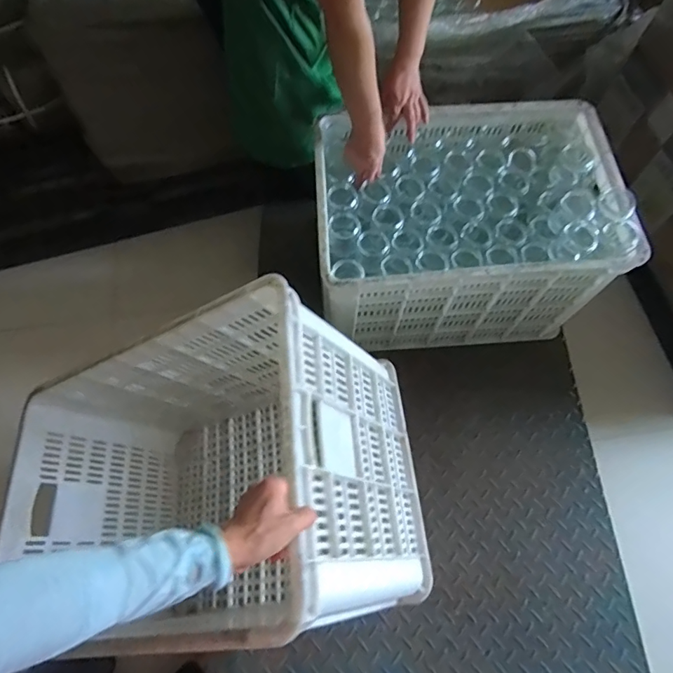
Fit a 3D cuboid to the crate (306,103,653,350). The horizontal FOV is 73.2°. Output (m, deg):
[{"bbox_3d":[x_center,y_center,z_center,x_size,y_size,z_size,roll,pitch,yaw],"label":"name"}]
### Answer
[{"bbox_3d":[0.255,-0.236,1.038,0.588,0.368,0.398,-3,65,-3],"label":"crate"}]

